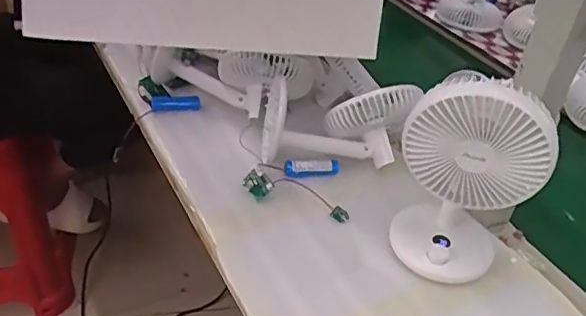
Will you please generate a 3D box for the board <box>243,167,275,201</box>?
[{"bbox_3d":[-0.042,0.031,0.676,0.032,0.030,0.005,49,19,5],"label":"board"}]

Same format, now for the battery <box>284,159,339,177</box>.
[{"bbox_3d":[0.024,0.014,0.710,0.068,0.020,0.017,-5,38,-15],"label":"battery"}]

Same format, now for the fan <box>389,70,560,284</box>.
[{"bbox_3d":[0.168,0.022,0.560,0.118,0.228,0.082,19,38,16],"label":"fan"}]

